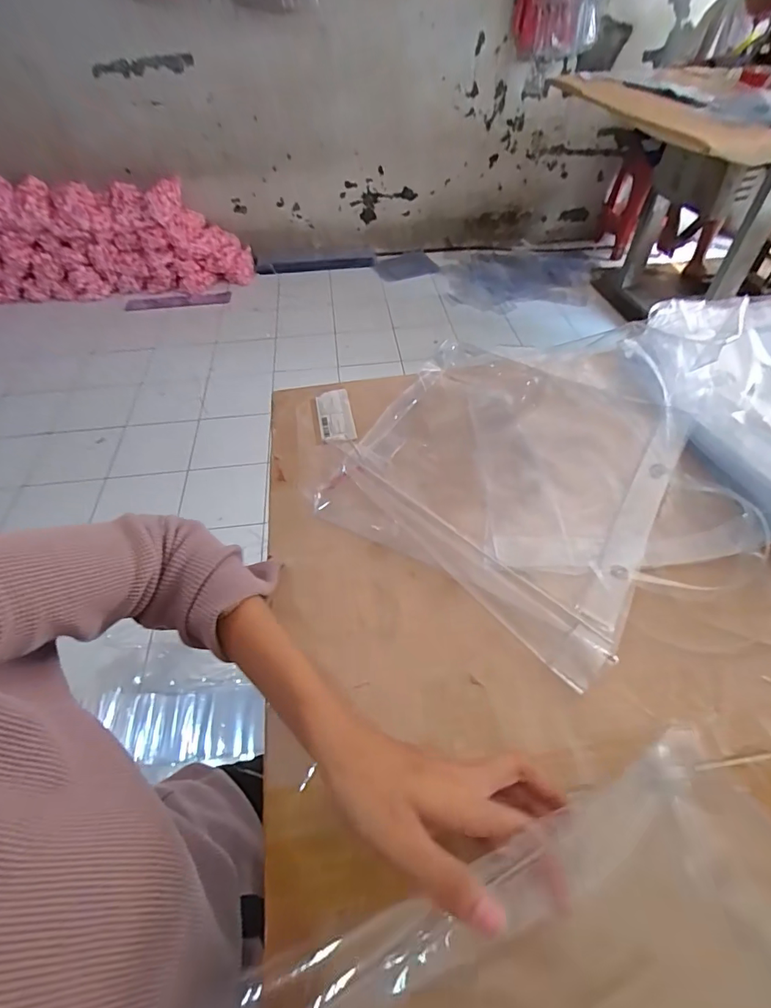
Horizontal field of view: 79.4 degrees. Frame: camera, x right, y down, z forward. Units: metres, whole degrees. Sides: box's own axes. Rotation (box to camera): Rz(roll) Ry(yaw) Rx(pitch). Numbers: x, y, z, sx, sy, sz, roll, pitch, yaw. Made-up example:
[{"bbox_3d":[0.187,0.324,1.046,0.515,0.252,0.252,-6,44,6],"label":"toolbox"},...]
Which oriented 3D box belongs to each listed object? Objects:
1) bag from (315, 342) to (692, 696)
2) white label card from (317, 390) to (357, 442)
[{"bbox_3d":[0.110,-0.036,0.453,0.284,0.033,0.307,23,55,22],"label":"bag"},{"bbox_3d":[-0.059,-0.105,0.546,0.040,0.007,0.099,-9,50,-6],"label":"white label card"}]

